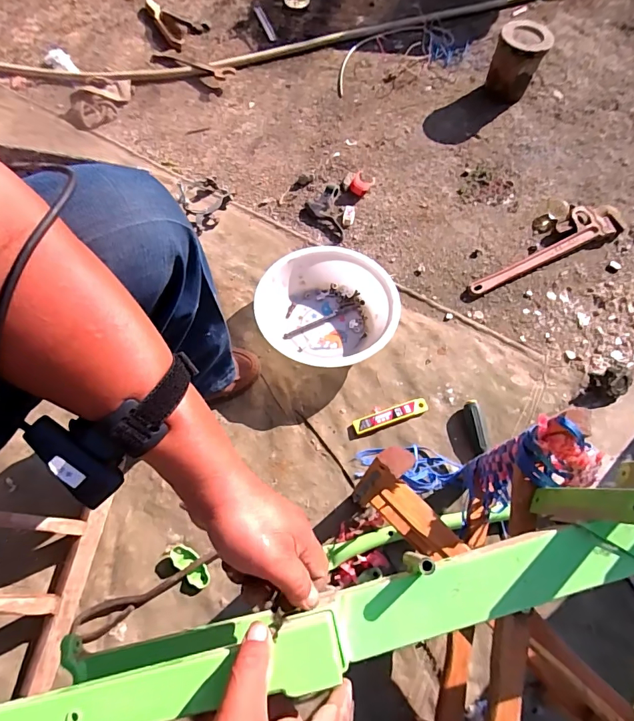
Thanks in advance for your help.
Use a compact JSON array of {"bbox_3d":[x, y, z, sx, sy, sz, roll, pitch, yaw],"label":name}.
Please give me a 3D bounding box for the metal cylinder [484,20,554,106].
[{"bbox_3d":[0.478,-0.709,1.009,0.114,0.140,0.114,21,67,9],"label":"metal cylinder"}]

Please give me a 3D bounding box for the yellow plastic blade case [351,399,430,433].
[{"bbox_3d":[0.127,0.096,0.723,0.134,0.010,0.024,-16,67,-8],"label":"yellow plastic blade case"}]

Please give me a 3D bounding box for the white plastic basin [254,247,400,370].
[{"bbox_3d":[0.021,-0.087,0.778,0.228,0.086,0.244,0,65,0],"label":"white plastic basin"}]

